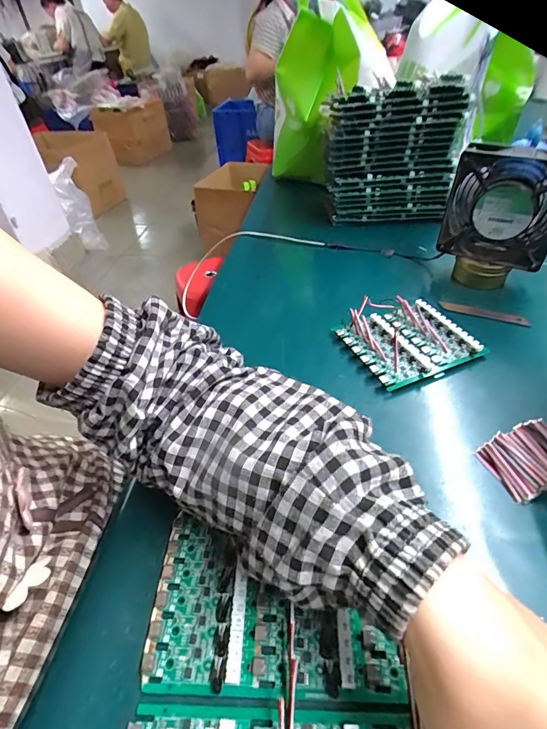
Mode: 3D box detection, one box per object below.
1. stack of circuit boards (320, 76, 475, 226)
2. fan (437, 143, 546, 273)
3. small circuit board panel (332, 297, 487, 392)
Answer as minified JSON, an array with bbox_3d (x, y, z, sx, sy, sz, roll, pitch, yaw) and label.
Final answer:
[{"bbox_3d":[0.166,-0.296,0.567,0.178,0.176,0.075,6,45,11],"label":"stack of circuit boards"},{"bbox_3d":[0.258,-0.176,0.443,0.117,0.117,0.044,18,47,22],"label":"fan"},{"bbox_3d":[0.138,-0.025,0.415,0.111,0.021,0.101,-19,45,-16],"label":"small circuit board panel"}]

